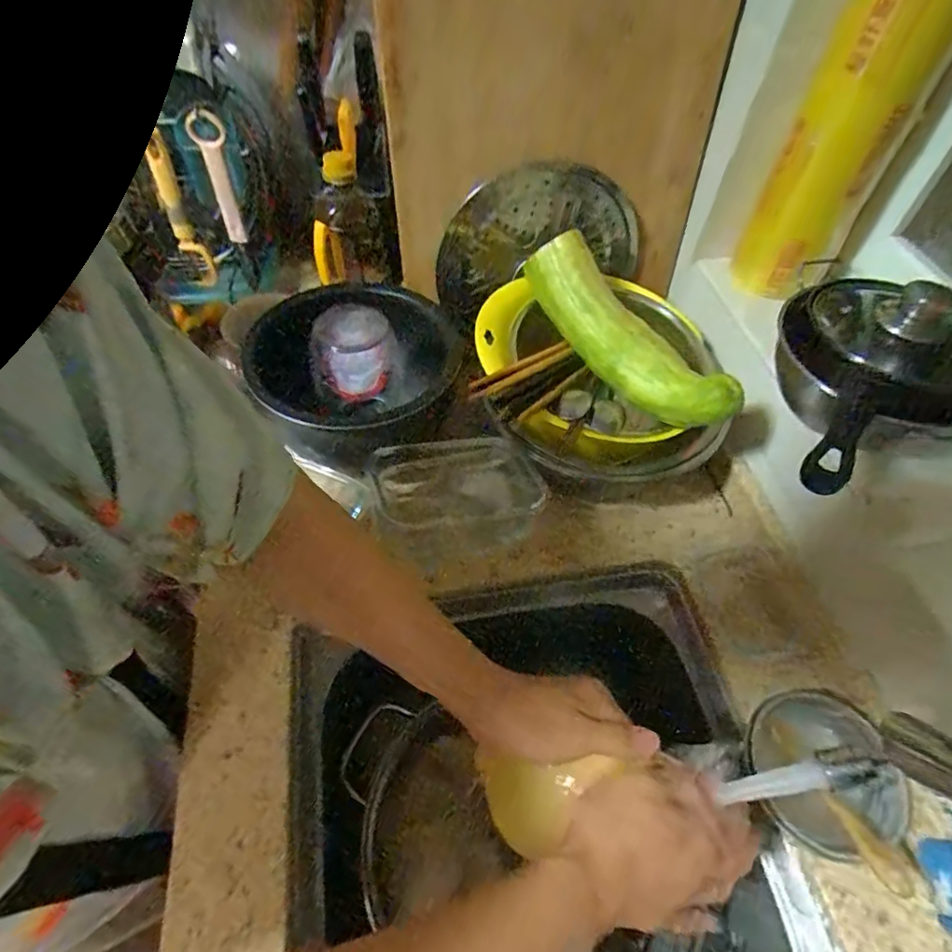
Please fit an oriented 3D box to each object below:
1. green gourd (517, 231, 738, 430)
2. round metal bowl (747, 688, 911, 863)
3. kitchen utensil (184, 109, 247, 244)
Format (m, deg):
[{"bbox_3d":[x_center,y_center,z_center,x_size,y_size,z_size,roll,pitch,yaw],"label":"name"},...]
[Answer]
[{"bbox_3d":[0.147,-0.137,0.559,0.057,0.081,0.250,-25,59,-19],"label":"green gourd"},{"bbox_3d":[0.275,0.243,0.458,0.115,0.052,0.115,1,54,-2],"label":"round metal bowl"},{"bbox_3d":[-0.298,-0.347,0.656,0.035,0.146,0.015,-22,58,-17],"label":"kitchen utensil"}]

